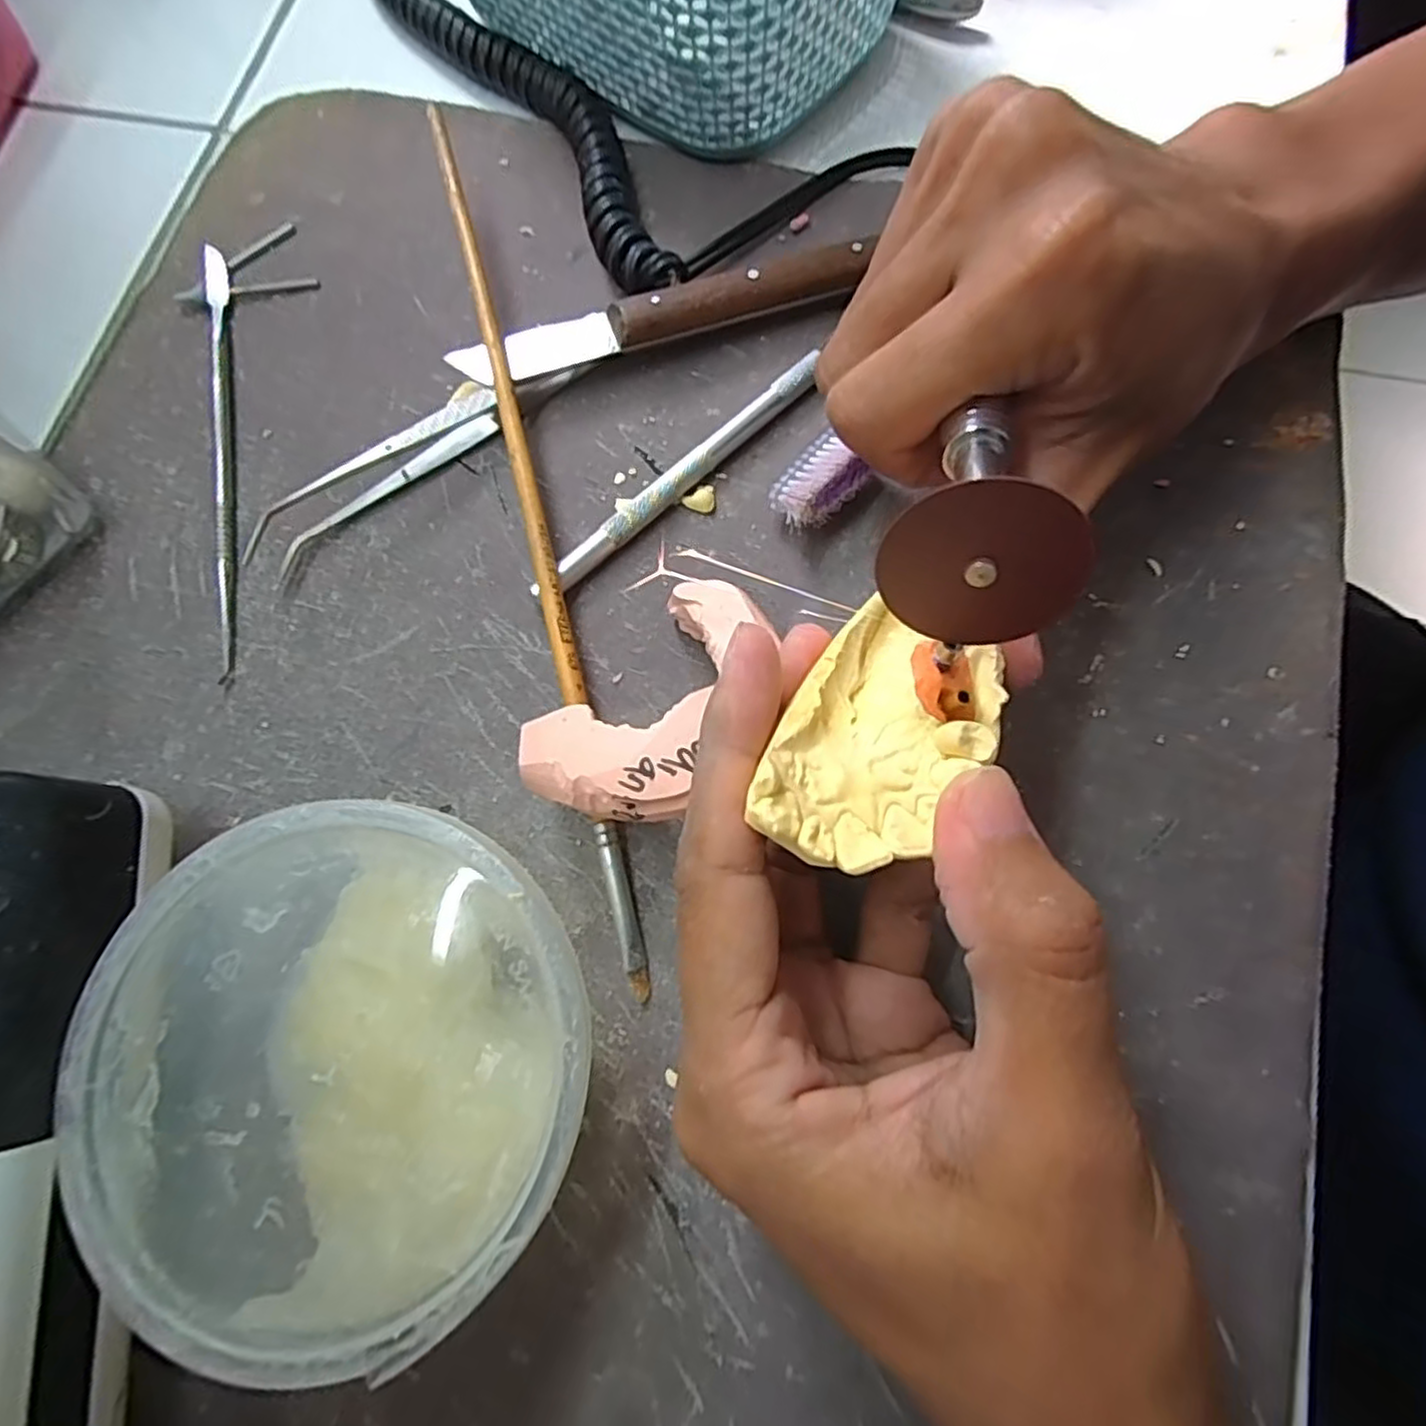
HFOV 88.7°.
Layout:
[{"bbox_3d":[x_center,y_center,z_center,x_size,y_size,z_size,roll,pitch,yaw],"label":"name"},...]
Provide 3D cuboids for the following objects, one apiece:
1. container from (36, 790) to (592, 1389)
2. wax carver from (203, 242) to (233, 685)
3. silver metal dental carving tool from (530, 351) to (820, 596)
[{"bbox_3d":[-0.077,0.074,0.164,0.101,0.044,0.100,-1,75,3],"label":"container"},{"bbox_3d":[-0.156,-0.086,0.233,0.008,0.005,0.157,-12,74,0],"label":"wax carver"},{"bbox_3d":[-0.009,-0.070,0.220,0.110,0.009,0.007,-42,77,-8],"label":"silver metal dental carving tool"}]

